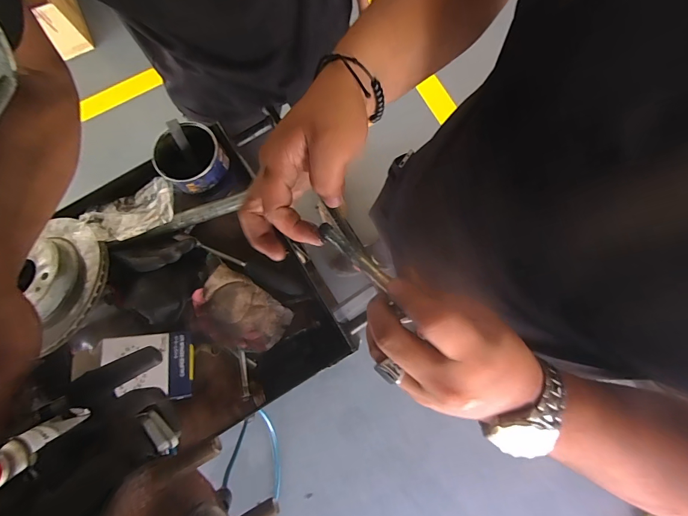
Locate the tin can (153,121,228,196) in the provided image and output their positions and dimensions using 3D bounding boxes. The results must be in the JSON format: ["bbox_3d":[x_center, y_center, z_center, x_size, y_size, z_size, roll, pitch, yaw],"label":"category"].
[{"bbox_3d":[-0.244,-0.157,0.566,0.101,0.057,0.097,-1,77,3],"label":"tin can"}]

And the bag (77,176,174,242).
[{"bbox_3d":[-0.350,-0.076,0.578,0.146,0.059,0.104,-26,77,-2],"label":"bag"}]

